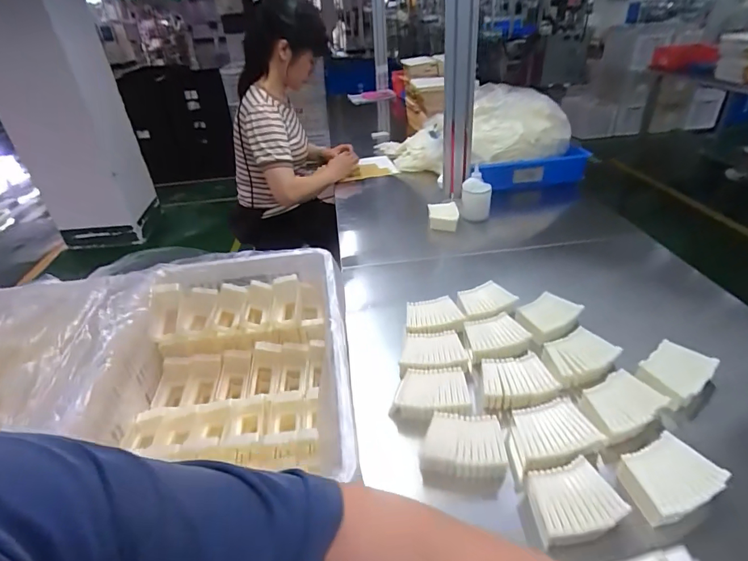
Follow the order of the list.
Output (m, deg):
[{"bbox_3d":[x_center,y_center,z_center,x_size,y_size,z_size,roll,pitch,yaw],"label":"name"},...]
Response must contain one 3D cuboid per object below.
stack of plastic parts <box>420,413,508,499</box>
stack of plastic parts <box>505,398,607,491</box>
[{"bbox_3d":[0.124,0.243,0.611,0.115,0.062,0.089,0,33,7],"label":"stack of plastic parts"},{"bbox_3d":[0.249,0.235,0.608,0.124,0.060,0.101,-9,33,-7],"label":"stack of plastic parts"}]

